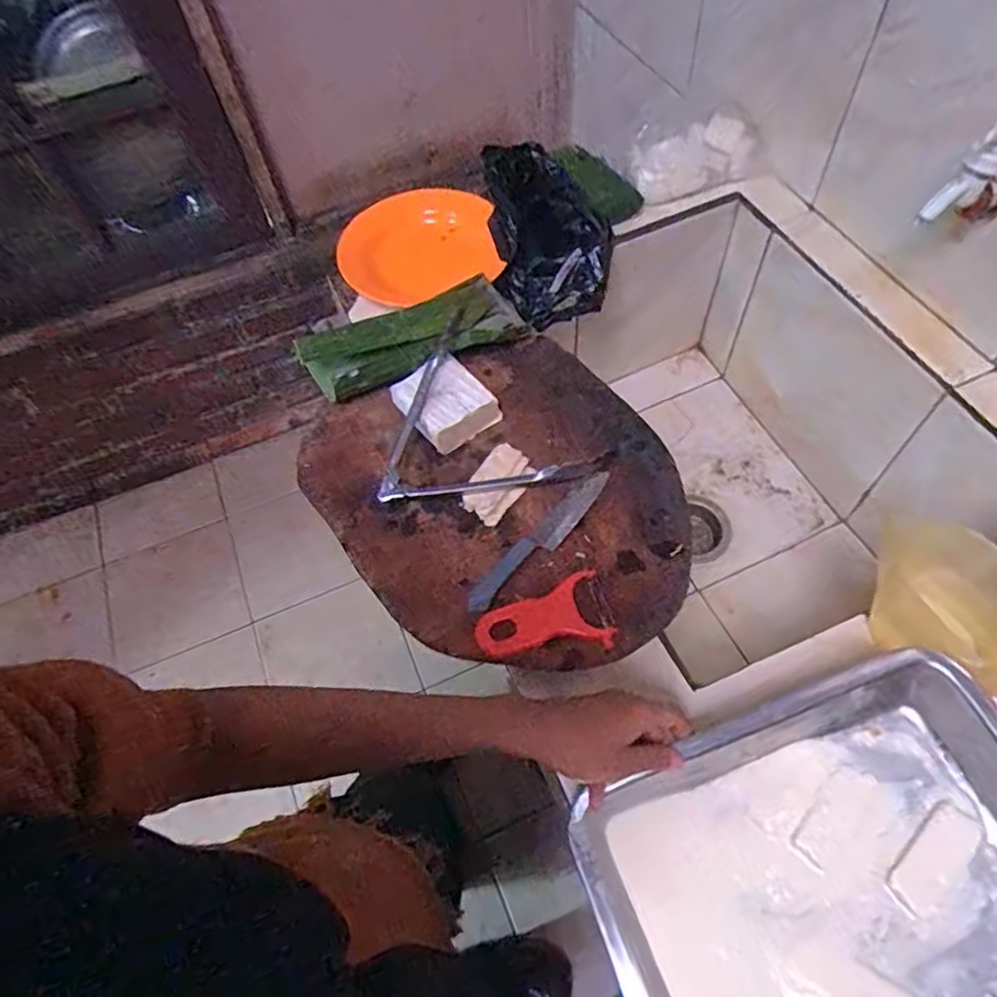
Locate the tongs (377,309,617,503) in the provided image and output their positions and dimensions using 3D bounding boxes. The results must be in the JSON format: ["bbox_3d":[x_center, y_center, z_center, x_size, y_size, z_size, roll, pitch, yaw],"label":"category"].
[{"bbox_3d":[-0.011,-0.094,0.635,0.217,0.058,0.175,-9,59,-1],"label":"tongs"}]

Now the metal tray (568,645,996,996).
[{"bbox_3d":[0.222,0.258,0.422,0.299,0.067,0.236,-19,60,-7],"label":"metal tray"}]

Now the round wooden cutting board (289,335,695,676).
[{"bbox_3d":[0.010,-0.009,0.610,0.297,0.030,0.349,-35,63,-16],"label":"round wooden cutting board"}]

